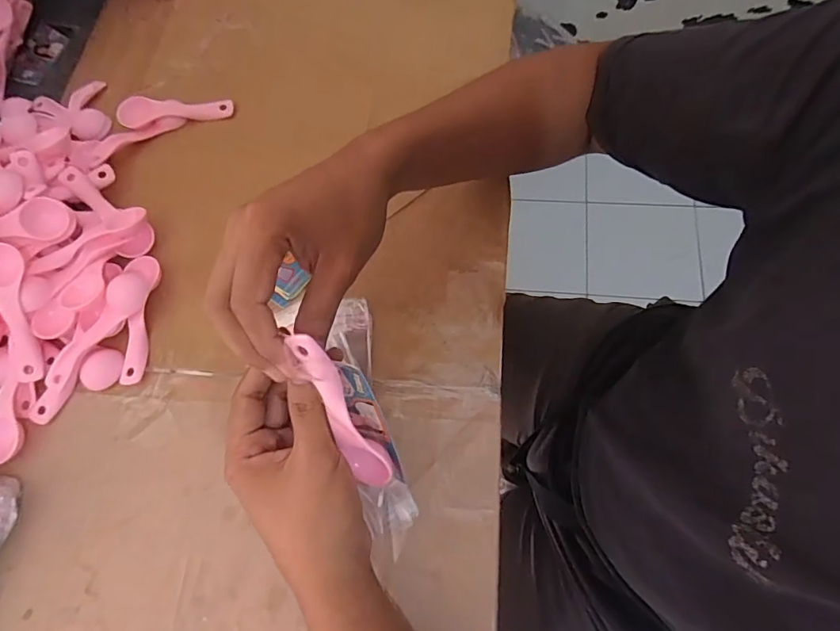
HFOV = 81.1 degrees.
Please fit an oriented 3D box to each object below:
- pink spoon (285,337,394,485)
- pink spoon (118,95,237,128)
[{"bbox_3d":[-0.044,0.057,0.285,0.023,0.015,0.110,-27,114,-9],"label":"pink spoon"},{"bbox_3d":[-0.249,-0.210,0.500,0.111,0.018,0.027,-10,67,2],"label":"pink spoon"}]

